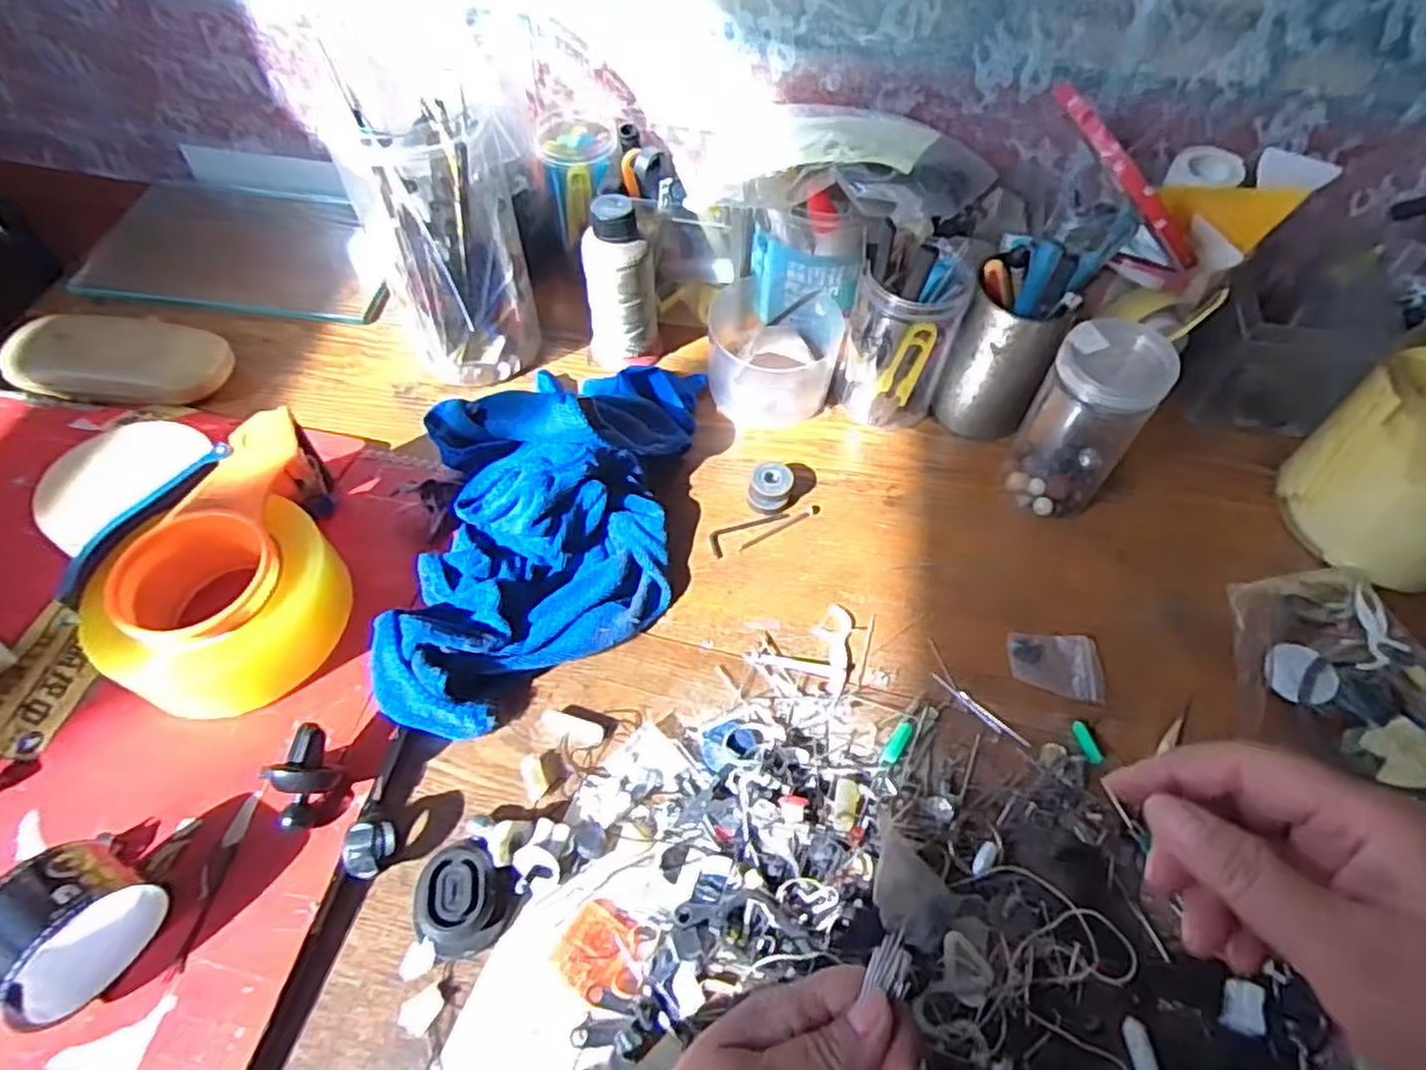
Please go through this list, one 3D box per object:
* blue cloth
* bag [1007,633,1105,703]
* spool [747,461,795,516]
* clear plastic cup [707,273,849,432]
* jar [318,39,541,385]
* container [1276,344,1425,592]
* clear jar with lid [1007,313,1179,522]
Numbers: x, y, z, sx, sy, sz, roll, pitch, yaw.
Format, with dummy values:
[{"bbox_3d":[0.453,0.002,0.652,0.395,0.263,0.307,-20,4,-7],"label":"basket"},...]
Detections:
[{"bbox_3d":[-0.099,-0.022,0.471,0.152,0.072,0.289,5,55,2],"label":"blue cloth"},{"bbox_3d":[0.206,0.078,0.452,0.052,0.006,0.039,7,55,3],"label":"bag"},{"bbox_3d":[0.039,-0.033,0.513,0.027,0.018,0.033,13,55,7],"label":"spool"},{"bbox_3d":[0.046,-0.143,0.566,0.095,0.061,0.113,9,55,5],"label":"clear plastic cup"},{"bbox_3d":[-0.185,-0.217,0.535,0.097,0.176,0.125,-11,56,-10],"label":"jar"},{"bbox_3d":[0.453,-0.044,0.473,0.112,0.125,0.120,-26,59,-19],"label":"container"},{"bbox_3d":[0.236,-0.069,0.482,0.062,0.121,0.054,35,61,21],"label":"clear jar with lid"}]

